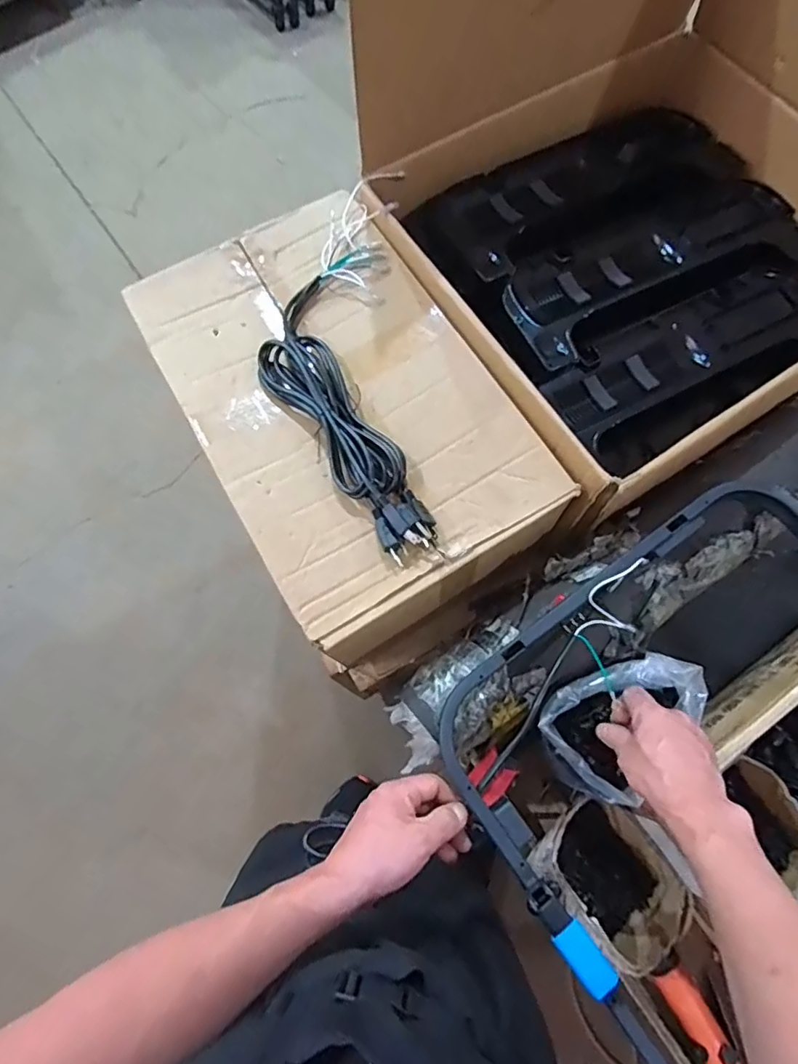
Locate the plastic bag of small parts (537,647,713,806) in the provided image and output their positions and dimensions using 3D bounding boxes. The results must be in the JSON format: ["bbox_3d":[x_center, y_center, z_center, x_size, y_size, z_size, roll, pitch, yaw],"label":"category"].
[{"bbox_3d":[0.252,0.211,0.645,0.129,0.080,0.179,40,77,14],"label":"plastic bag of small parts"}]

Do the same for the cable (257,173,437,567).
[{"bbox_3d":[-0.066,-0.221,0.679,0.200,0.031,0.512,-1,71,2],"label":"cable"}]

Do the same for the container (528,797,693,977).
[{"bbox_3d":[0.257,0.423,0.682,0.136,0.091,0.168,-35,73,-9],"label":"container"}]

